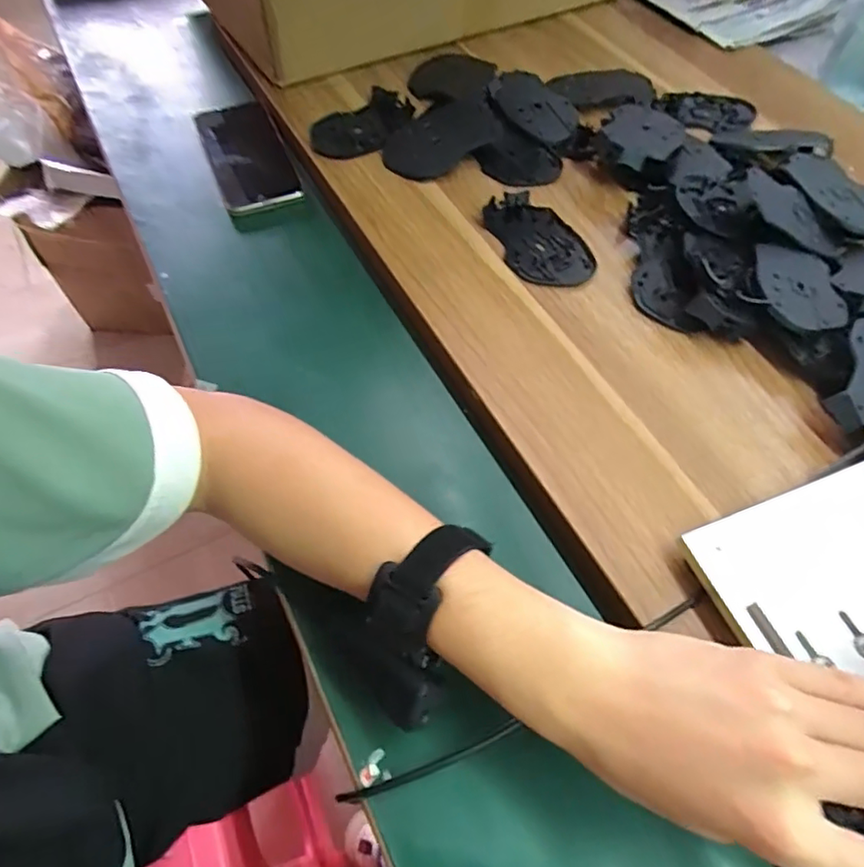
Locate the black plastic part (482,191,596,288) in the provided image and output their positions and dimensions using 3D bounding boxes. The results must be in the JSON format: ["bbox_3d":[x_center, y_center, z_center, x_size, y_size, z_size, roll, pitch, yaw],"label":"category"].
[{"bbox_3d":[0.097,-0.172,0.510,0.077,0.021,0.107,-18,59,-12],"label":"black plastic part"}]

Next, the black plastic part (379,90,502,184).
[{"bbox_3d":[0.011,-0.295,0.573,0.126,0.016,0.072,-34,71,-6],"label":"black plastic part"}]

